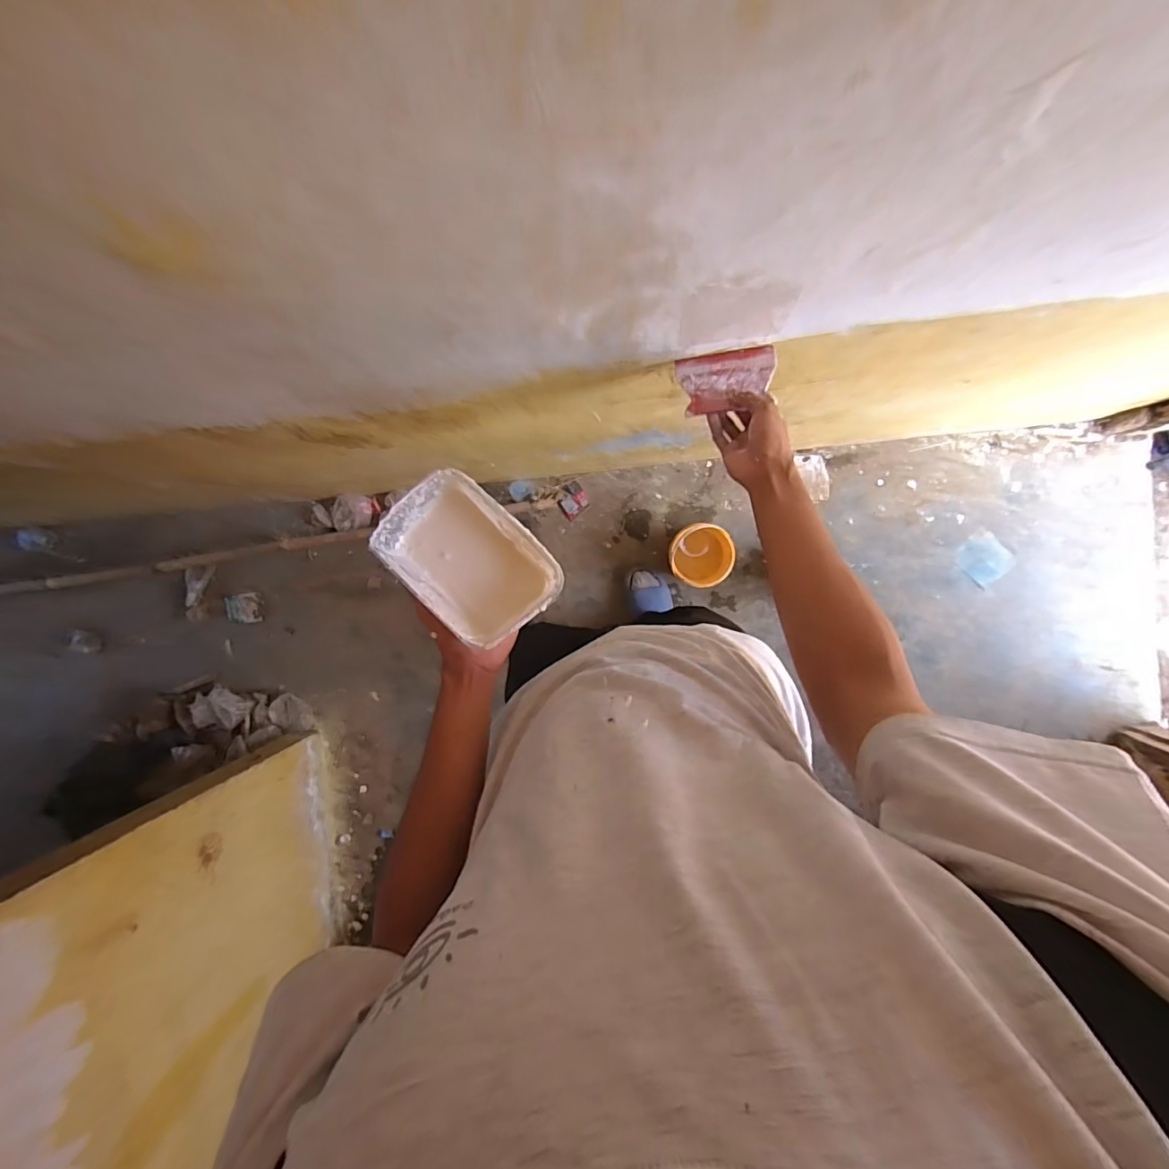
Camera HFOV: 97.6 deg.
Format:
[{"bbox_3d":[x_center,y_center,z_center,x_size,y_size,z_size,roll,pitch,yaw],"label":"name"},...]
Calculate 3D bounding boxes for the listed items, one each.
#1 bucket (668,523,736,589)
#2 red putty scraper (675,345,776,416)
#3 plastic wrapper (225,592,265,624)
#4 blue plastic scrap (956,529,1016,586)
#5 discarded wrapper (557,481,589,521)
[{"bbox_3d":[0.319,-0.076,1.367,0.179,0.132,0.161,7,93,7],"label":"bucket"},{"bbox_3d":[0.174,-0.252,0.630,0.115,0.010,0.094,-3,61,12],"label":"red putty scraper"},{"bbox_3d":[-1.077,0.076,1.626,0.115,0.016,0.097,-1,92,8],"label":"plastic wrapper"},{"bbox_3d":[1.063,-0.071,1.358,0.117,0.009,0.123,-44,86,7],"label":"blue plastic scrap"},{"bbox_3d":[-0.034,-0.244,1.483,0.082,0.007,0.086,-38,87,8],"label":"discarded wrapper"}]

